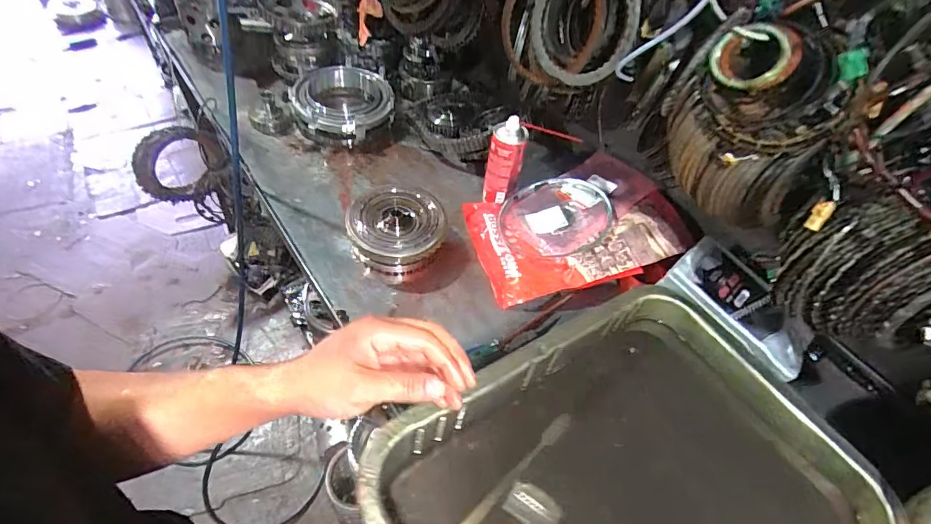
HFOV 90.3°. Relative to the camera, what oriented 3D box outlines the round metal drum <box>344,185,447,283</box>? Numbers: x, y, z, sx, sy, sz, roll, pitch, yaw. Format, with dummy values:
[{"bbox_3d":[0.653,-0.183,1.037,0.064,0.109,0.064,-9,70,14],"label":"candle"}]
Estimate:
[{"bbox_3d":[-0.127,-0.057,0.854,0.169,0.082,0.175,3,50,-4],"label":"round metal drum"}]

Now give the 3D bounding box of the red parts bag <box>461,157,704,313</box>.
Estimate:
[{"bbox_3d":[0.196,-0.072,0.869,0.353,0.035,0.286,-20,49,-3],"label":"red parts bag"}]

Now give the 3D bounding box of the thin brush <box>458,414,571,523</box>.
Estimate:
[{"bbox_3d":[0.059,0.234,0.520,0.187,0.012,0.017,-34,61,-29],"label":"thin brush"}]

